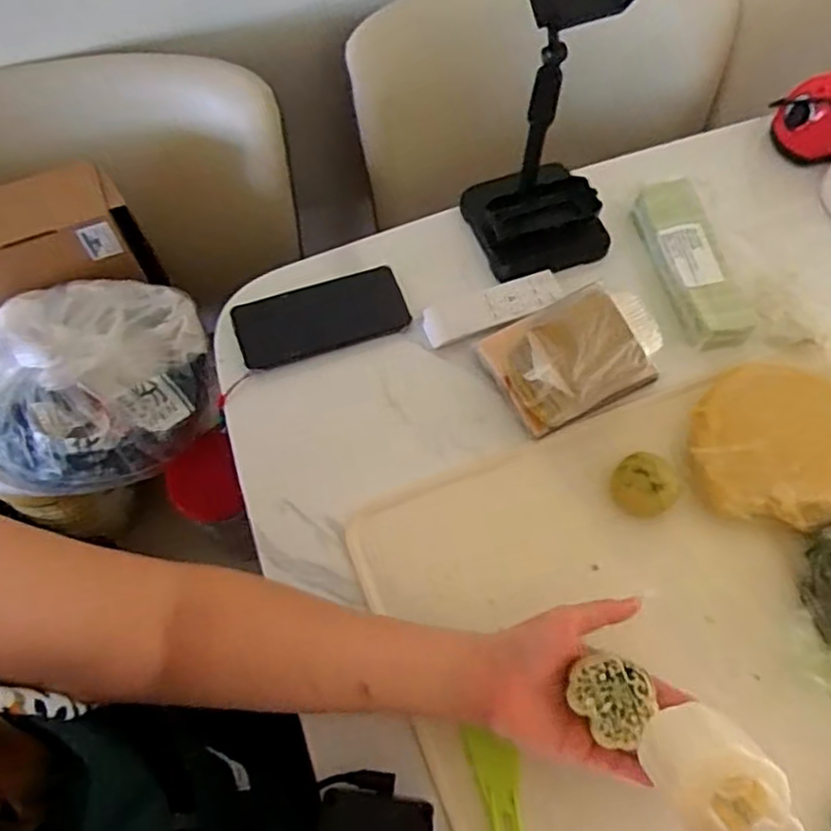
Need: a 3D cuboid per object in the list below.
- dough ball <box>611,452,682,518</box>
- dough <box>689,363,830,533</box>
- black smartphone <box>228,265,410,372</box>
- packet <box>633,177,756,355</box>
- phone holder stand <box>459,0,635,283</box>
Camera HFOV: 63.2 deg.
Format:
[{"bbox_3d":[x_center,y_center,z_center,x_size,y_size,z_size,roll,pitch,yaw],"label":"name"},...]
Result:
[{"bbox_3d":[0.191,0.058,0.560,0.052,0.032,0.048,0,65,0],"label":"dough ball"},{"bbox_3d":[0.308,0.023,0.564,0.154,0.029,0.144,0,65,0],"label":"dough"},{"bbox_3d":[-0.088,-0.092,0.635,0.155,0.011,0.072,-17,66,-8],"label":"black smartphone"},{"bbox_3d":[0.259,-0.146,0.643,0.064,0.025,0.177,-14,66,-6],"label":"packet"},{"bbox_3d":[0.119,-0.239,0.575,0.120,0.239,0.110,-18,67,-8],"label":"phone holder stand"}]

